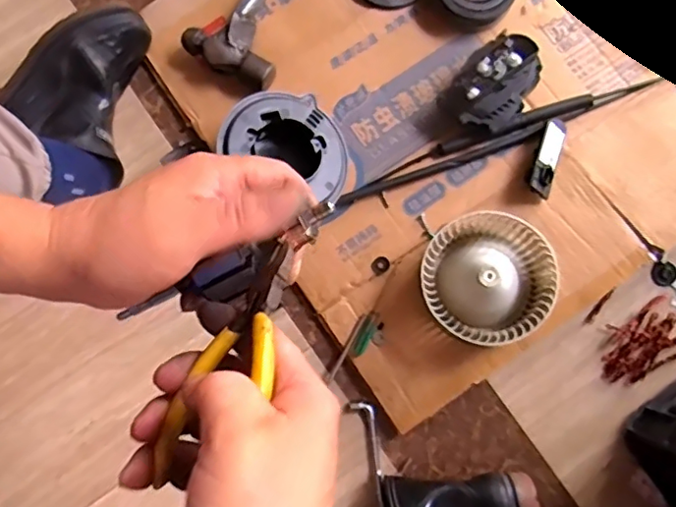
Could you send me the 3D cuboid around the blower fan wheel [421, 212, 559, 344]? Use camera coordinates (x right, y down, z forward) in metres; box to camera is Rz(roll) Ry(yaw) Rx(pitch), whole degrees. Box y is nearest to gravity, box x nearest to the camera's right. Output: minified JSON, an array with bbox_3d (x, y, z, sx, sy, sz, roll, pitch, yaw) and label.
[{"bbox_3d":[0.166,0.030,0.654,0.138,0.070,0.139,0,83,1],"label":"blower fan wheel"}]

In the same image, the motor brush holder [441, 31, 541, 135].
[{"bbox_3d":[0.188,-0.203,0.705,0.087,0.066,0.119,37,85,5],"label":"motor brush holder"}]

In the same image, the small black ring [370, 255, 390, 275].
[{"bbox_3d":[0.052,0.015,0.700,0.020,0.004,0.023,40,82,8],"label":"small black ring"}]

